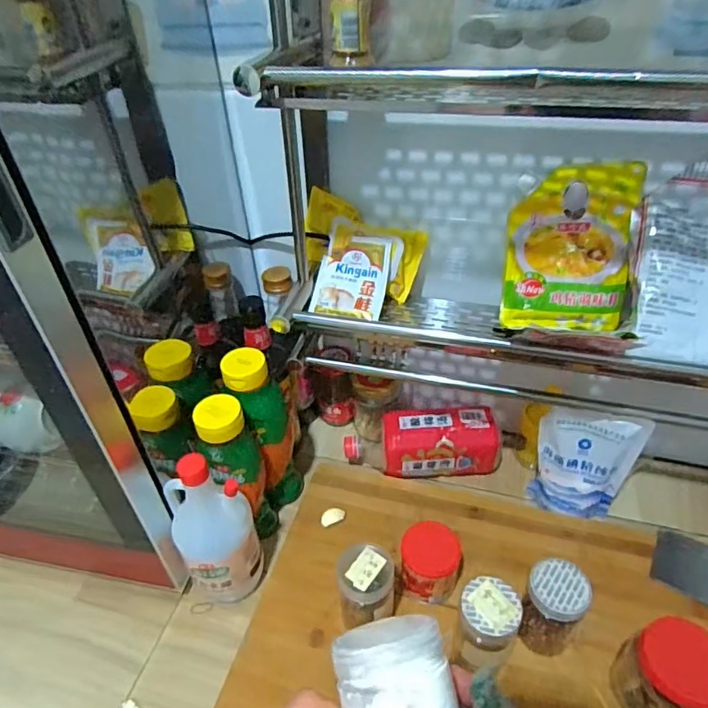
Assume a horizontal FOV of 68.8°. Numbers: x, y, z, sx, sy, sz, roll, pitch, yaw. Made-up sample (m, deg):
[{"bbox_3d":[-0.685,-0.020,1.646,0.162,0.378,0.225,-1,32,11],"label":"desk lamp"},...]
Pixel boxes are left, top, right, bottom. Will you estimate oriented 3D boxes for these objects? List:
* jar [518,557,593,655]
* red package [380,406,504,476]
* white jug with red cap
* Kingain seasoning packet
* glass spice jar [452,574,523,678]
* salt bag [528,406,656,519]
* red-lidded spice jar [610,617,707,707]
[{"bbox_3d":[0.204,0.266,0.537,0.056,0.102,0.058,-2,40,2],"label":"jar"},{"bbox_3d":[0.126,0.124,0.734,0.166,0.072,0.068,-2,40,2],"label":"red package"},{"bbox_3d":[-0.155,0.199,0.577,0.087,0.218,0.074,-25,45,-23],"label":"white jug with red cap"},{"bbox_3d":[-0.003,-0.093,0.634,0.088,0.019,0.100,10,86,19],"label":"Kingain seasoning packet"},{"bbox_3d":[0.134,0.280,0.526,0.058,0.105,0.069,20,46,25],"label":"glass spice jar"},{"bbox_3d":[0.280,0.137,0.641,0.109,0.175,0.037,15,44,21],"label":"salt bag"},{"bbox_3d":[0.288,0.301,0.481,0.069,0.109,0.070,-2,40,2],"label":"red-lidded spice jar"}]

